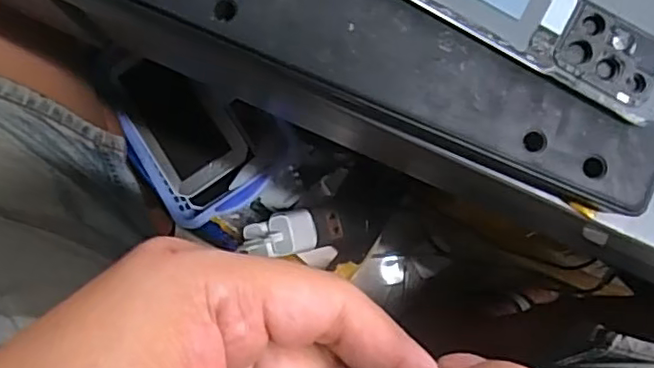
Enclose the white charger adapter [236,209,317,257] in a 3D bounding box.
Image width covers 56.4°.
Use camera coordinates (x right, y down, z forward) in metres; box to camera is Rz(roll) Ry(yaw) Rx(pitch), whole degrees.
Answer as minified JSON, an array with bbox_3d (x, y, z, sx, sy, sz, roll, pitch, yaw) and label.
[{"bbox_3d":[-0.051,0.054,0.658,0.080,0.031,0.044,-9,89,-6],"label":"white charger adapter"}]

